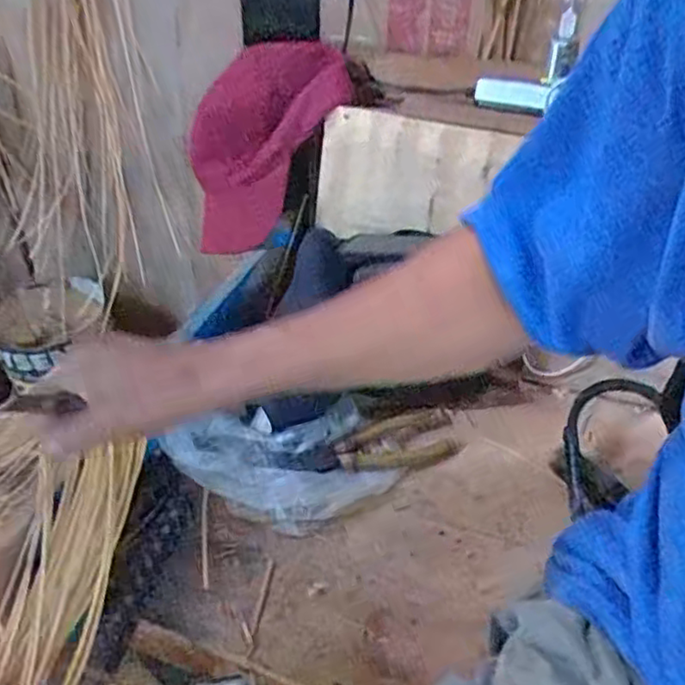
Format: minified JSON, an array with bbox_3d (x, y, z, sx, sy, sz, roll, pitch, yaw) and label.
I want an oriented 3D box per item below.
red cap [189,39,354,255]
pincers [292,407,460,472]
[{"bbox_3d":[-0.104,-0.251,0.814,0.127,0.265,0.164,15,40,-46],"label":"red cap"},{"bbox_3d":[0.037,0.096,0.620,0.168,0.019,0.050,-9,38,-28],"label":"pincers"}]

